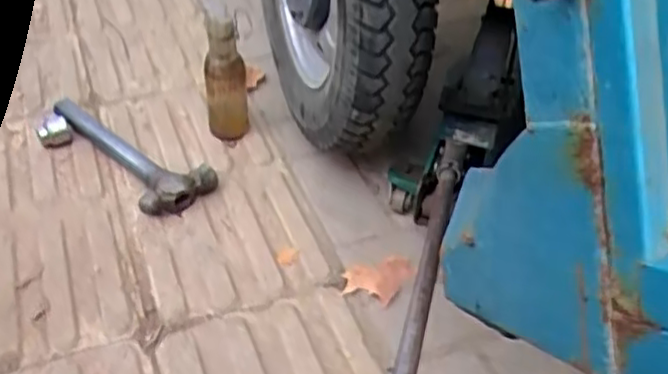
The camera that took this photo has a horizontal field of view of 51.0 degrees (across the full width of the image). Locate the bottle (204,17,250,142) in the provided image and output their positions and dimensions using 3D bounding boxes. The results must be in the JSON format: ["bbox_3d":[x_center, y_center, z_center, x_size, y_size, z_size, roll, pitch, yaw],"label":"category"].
[{"bbox_3d":[-0.163,-0.158,1.049,0.061,0.202,0.055,-7,40,-10],"label":"bottle"}]

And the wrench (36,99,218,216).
[{"bbox_3d":[-0.326,-0.051,1.050,0.341,0.042,0.105,29,47,29],"label":"wrench"}]

